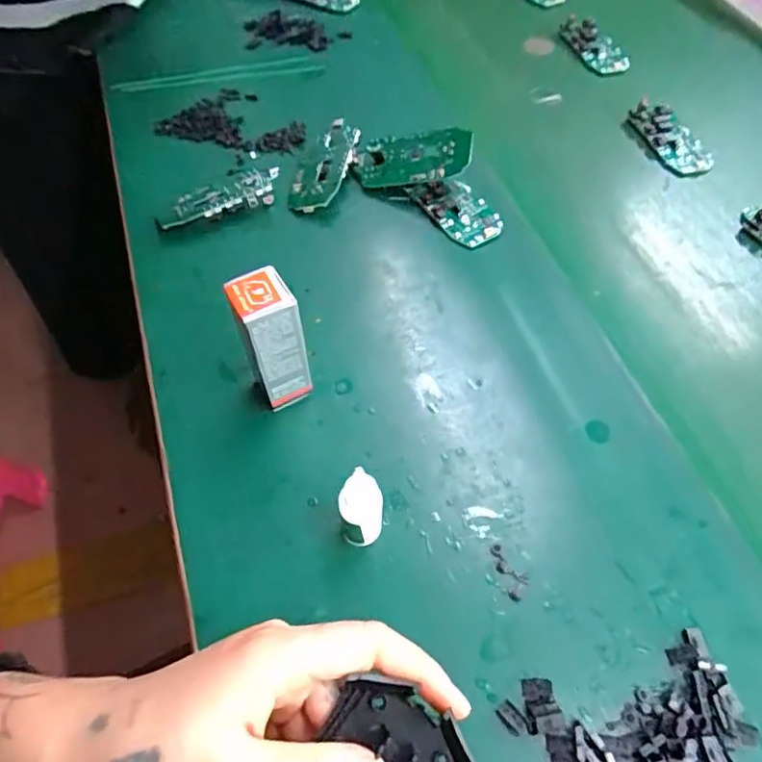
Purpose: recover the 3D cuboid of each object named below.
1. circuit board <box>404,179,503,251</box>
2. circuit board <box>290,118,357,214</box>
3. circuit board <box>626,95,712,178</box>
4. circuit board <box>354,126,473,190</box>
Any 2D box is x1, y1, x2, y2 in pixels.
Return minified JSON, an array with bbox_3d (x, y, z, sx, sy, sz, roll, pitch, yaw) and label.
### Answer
[{"bbox_3d":[0.060,-0.136,0.456,0.044,0.010,0.073,-37,76,-21],"label":"circuit board"},{"bbox_3d":[-0.045,-0.175,0.475,0.041,0.008,0.094,7,65,19],"label":"circuit board"},{"bbox_3d":[0.264,-0.221,0.531,0.046,0.017,0.086,-19,60,-15],"label":"circuit board"},{"bbox_3d":[0.025,-0.176,0.462,0.094,0.008,0.043,-4,78,19],"label":"circuit board"}]

